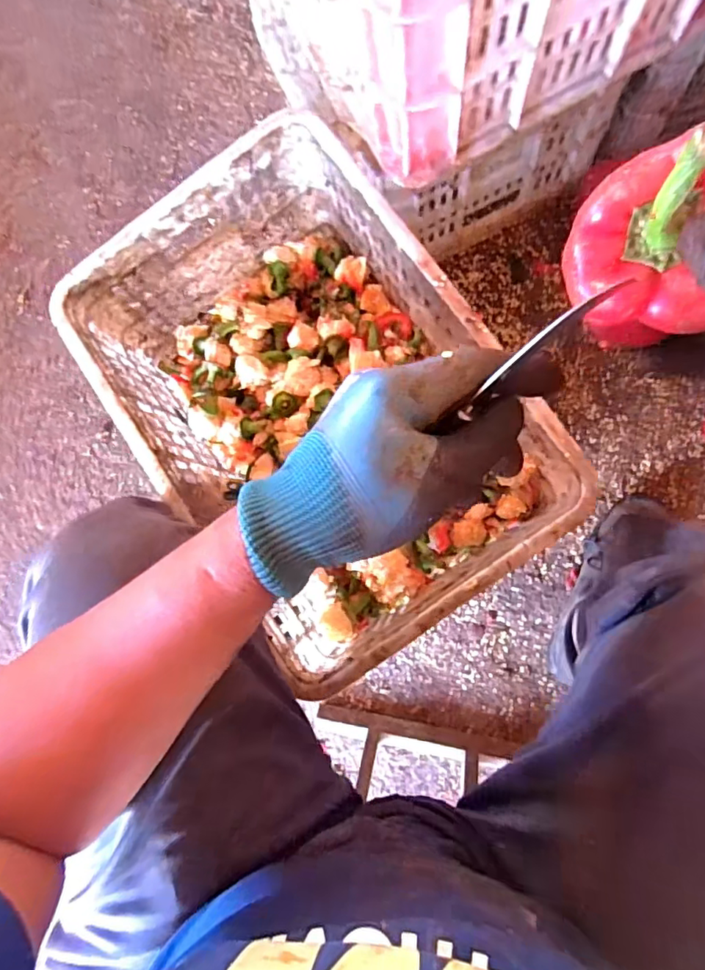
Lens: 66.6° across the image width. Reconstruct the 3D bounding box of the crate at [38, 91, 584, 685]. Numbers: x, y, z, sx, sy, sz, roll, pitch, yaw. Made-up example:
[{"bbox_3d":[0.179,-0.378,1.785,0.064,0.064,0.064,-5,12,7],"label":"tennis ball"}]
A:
[{"bbox_3d":[-0.032,-0.086,0.664,0.342,0.293,0.509,-36,81,4],"label":"crate"}]

